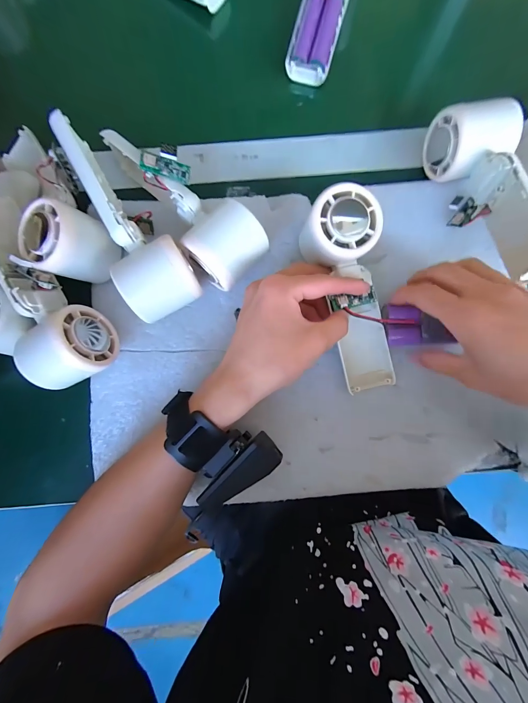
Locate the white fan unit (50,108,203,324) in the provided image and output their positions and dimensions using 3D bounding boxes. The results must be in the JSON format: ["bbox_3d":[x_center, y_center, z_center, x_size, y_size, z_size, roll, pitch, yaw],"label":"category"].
[{"bbox_3d":[-0.111,-0.104,0.245,0.058,0.066,0.160,-30,85,-3],"label":"white fan unit"}]

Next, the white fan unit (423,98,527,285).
[{"bbox_3d":[0.196,-0.138,0.245,0.056,0.063,0.160,-13,84,-2],"label":"white fan unit"}]

